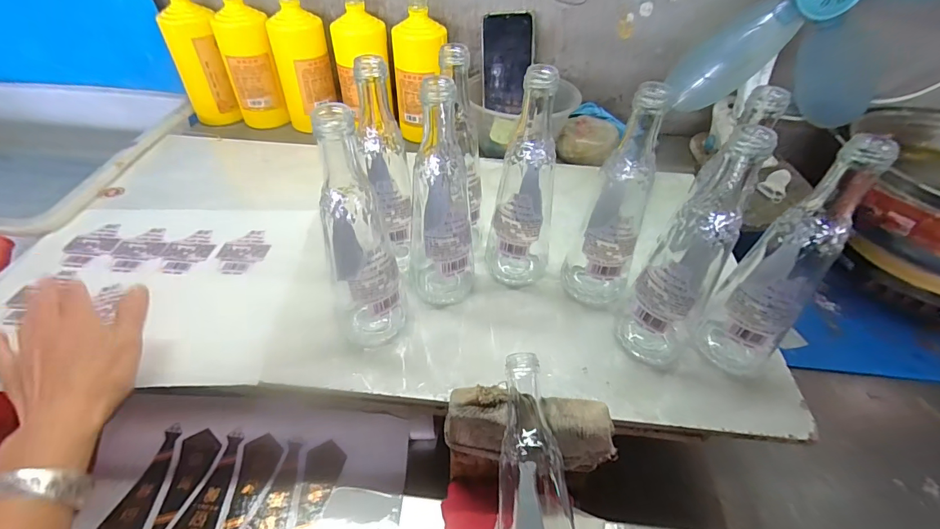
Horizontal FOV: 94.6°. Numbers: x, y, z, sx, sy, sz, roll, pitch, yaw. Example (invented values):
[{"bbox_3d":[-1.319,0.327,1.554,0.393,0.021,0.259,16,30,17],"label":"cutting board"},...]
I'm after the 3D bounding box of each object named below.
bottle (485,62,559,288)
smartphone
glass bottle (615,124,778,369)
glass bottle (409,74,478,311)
[{"bbox_3d":[0.054,-0.069,0.415,0.061,0.211,0.063,14,47,10],"label":"bottle"},{"bbox_3d":[0.057,-0.302,0.657,0.075,0.139,0.006,0,24,3],"label":"smartphone"},{"bbox_3d":[0.178,-0.001,0.349,0.061,0.207,0.068,35,54,27],"label":"glass bottle"},{"bbox_3d":[-0.025,-0.049,0.391,0.062,0.217,0.057,-3,47,-6],"label":"glass bottle"}]

